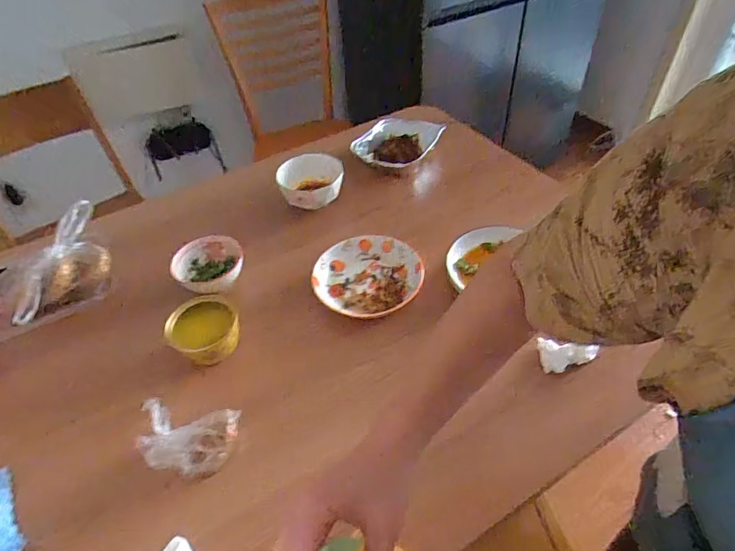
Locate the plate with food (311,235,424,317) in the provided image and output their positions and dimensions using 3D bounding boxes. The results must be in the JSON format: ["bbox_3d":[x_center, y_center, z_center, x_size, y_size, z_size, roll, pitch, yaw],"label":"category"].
[{"bbox_3d":[0.000,0.002,0.751,0.178,0.043,0.163,-3,46,3],"label":"plate with food"}]

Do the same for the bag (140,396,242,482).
[{"bbox_3d":[-0.244,0.210,0.591,0.151,0.051,0.089,8,47,12],"label":"bag"}]

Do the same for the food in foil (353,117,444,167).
[{"bbox_3d":[0.059,-0.263,0.911,0.174,0.049,0.129,-27,50,-20],"label":"food in foil"}]

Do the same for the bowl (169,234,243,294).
[{"bbox_3d":[-0.270,-0.008,0.770,0.118,0.068,0.112,-3,46,3],"label":"bowl"}]

